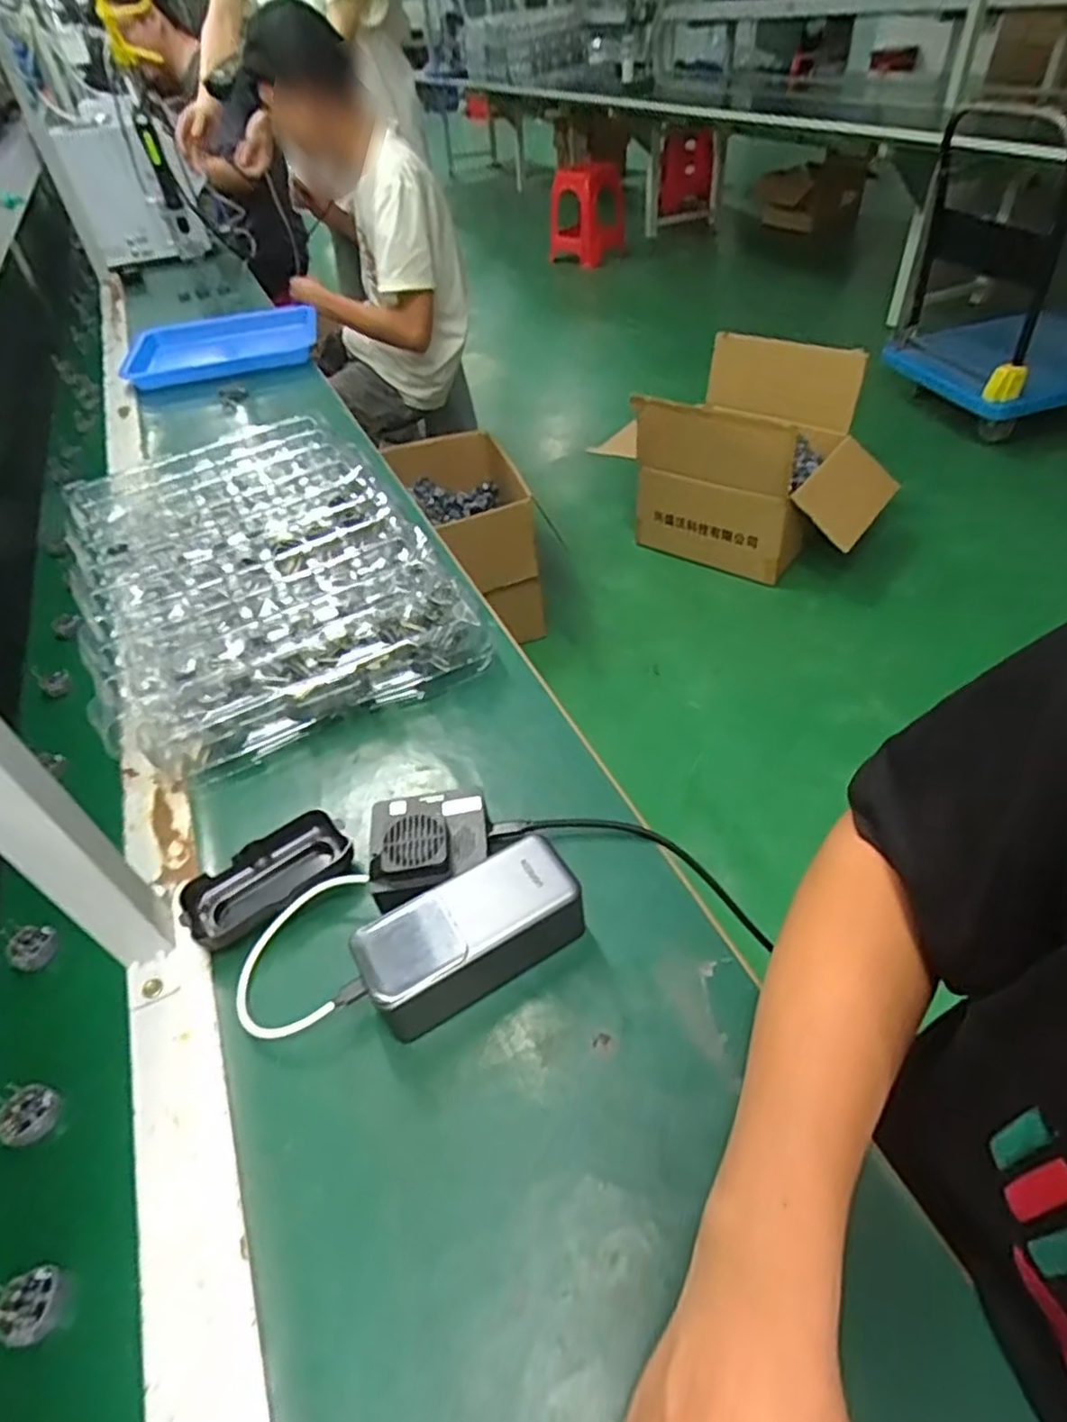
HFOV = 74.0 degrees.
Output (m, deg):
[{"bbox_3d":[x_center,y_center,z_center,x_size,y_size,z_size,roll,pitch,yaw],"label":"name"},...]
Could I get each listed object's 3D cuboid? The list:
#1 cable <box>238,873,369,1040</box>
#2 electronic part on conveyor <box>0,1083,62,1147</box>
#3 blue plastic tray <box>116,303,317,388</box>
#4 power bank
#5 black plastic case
[{"bbox_3d":[-0.141,0.151,0.438,0.079,0.019,0.095,-9,46,-3],"label":"cable"},{"bbox_3d":[-0.289,0.228,0.401,0.023,0.024,0.030,-2,47,4],"label":"electronic part on conveyor"},{"bbox_3d":[-0.548,-0.640,1.239,0.325,0.034,0.242,-10,45,-3],"label":"blue plastic tray"},{"bbox_3d":[-0.037,0.132,0.423,0.128,0.050,0.056,-25,49,-17],"label":"power bank"},{"bbox_3d":[-0.178,0.112,0.482,0.110,0.022,0.059,-33,52,-23],"label":"black plastic case"}]

